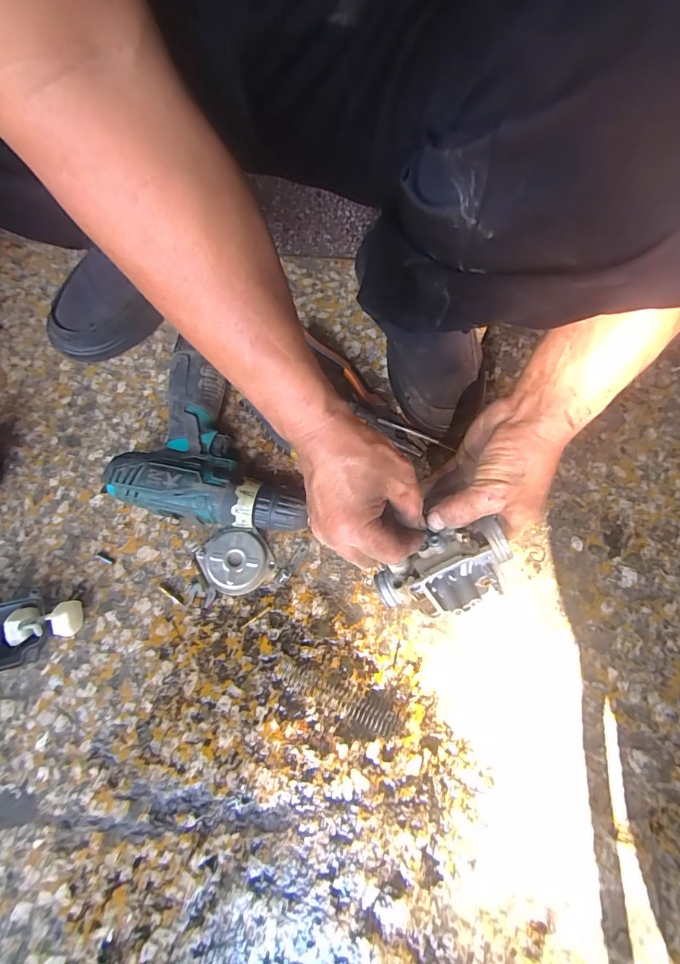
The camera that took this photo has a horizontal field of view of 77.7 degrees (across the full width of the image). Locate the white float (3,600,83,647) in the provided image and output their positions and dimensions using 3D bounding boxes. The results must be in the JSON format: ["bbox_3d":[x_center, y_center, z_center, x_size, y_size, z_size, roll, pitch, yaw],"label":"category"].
[{"bbox_3d":[-0.249,0.119,0.361,0.050,0.046,0.029,-11,73,-4],"label":"white float"}]

